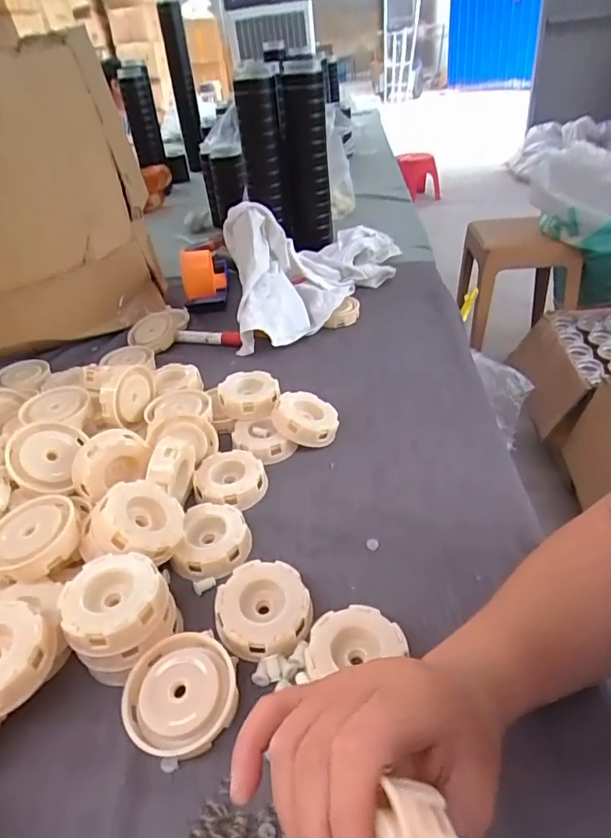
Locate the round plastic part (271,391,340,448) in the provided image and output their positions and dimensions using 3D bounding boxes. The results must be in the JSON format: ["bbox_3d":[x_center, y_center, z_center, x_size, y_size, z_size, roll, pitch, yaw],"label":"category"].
[{"bbox_3d":[-0.001,-0.002,0.541,0.064,0.022,0.064,10,47,-11],"label":"round plastic part"}]

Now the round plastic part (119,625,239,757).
[{"bbox_3d":[-0.076,0.170,0.330,0.065,0.026,0.071,-5,37,4],"label":"round plastic part"}]

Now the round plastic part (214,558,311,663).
[{"bbox_3d":[-0.029,0.134,0.372,0.063,0.027,0.061,-5,37,4],"label":"round plastic part"}]

